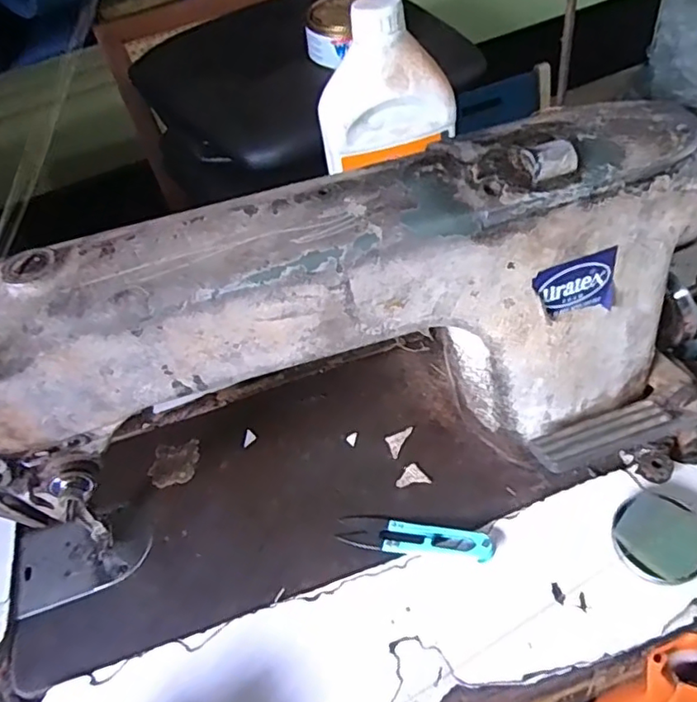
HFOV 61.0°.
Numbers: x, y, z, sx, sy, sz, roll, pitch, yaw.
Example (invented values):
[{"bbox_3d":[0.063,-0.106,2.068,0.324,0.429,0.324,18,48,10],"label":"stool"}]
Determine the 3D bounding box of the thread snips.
[{"bbox_3d":[0.044,0.122,0.394,0.101,0.012,0.026,5,49,15],"label":"thread snips"}]

